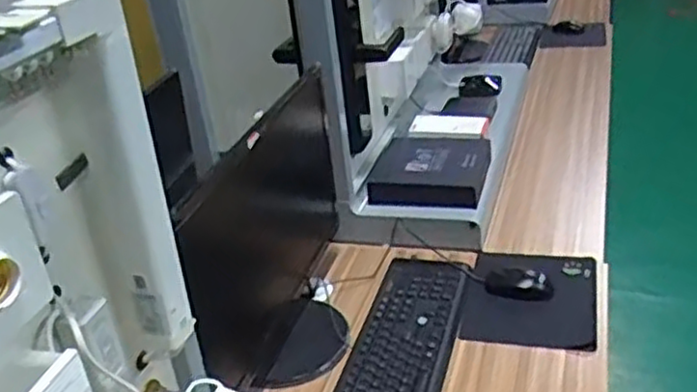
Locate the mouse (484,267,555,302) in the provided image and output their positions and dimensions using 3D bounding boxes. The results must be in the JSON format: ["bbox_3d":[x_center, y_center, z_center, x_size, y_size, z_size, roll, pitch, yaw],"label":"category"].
[{"bbox_3d":[0.276,0.142,1.156,0.107,0.034,0.057,5,31,19],"label":"mouse"}]

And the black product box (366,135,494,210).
[{"bbox_3d":[0.161,-0.058,1.380,0.207,0.046,0.231,3,30,16],"label":"black product box"}]

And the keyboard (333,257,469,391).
[{"bbox_3d":[0.078,0.227,1.055,0.141,0.036,0.466,4,30,17],"label":"keyboard"}]

